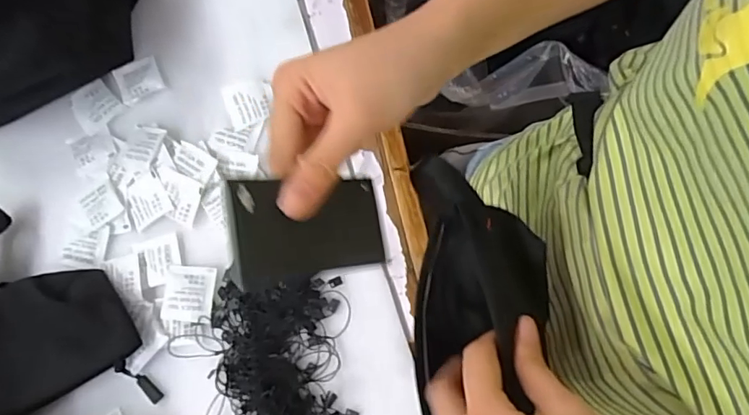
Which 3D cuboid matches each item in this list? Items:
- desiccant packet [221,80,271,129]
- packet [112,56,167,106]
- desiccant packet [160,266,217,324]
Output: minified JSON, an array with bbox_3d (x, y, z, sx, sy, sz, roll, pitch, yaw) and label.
[{"bbox_3d":[-0.108,-0.091,0.438,0.040,0.011,0.038,-18,76,0],"label":"desiccant packet"},{"bbox_3d":[-0.212,-0.115,0.457,0.040,0.005,0.039,-25,76,-2],"label":"packet"},{"bbox_3d":[-0.148,0.069,0.405,0.040,0.006,0.043,5,77,6],"label":"desiccant packet"}]

